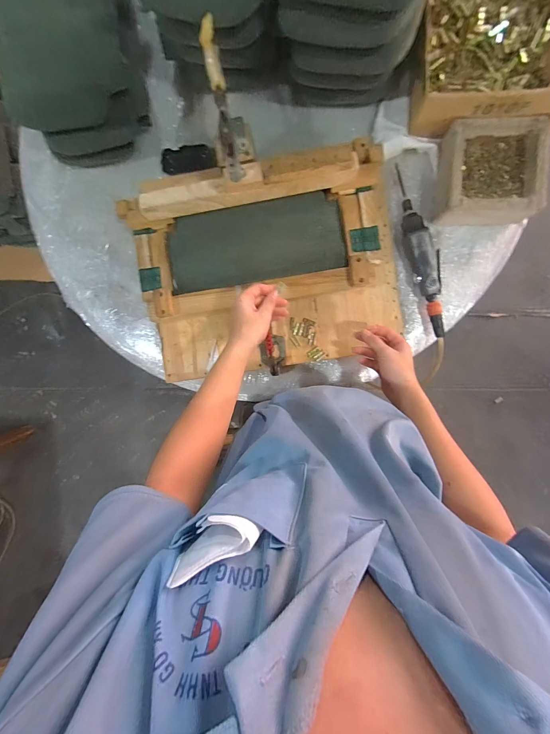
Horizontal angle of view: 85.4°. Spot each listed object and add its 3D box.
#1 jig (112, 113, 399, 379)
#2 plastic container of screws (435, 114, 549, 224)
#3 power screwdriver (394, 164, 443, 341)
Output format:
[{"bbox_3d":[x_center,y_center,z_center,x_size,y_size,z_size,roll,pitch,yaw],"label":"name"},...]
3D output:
[{"bbox_3d":[-0.019,-0.209,0.601,0.543,0.127,0.431,-10,94,6],"label":"jig"},{"bbox_3d":[0.411,-0.372,0.577,0.179,0.072,0.172,0,93,6],"label":"plastic container of screws"},{"bbox_3d":[0.305,-0.241,0.620,0.056,0.043,0.363,-15,91,6],"label":"power screwdriver"}]

